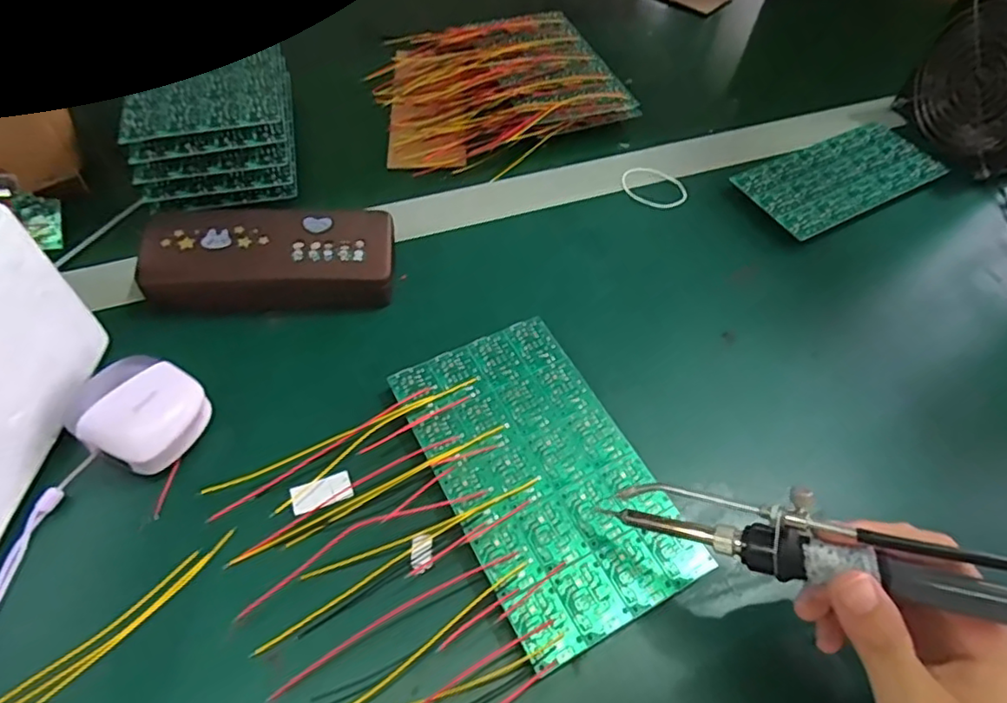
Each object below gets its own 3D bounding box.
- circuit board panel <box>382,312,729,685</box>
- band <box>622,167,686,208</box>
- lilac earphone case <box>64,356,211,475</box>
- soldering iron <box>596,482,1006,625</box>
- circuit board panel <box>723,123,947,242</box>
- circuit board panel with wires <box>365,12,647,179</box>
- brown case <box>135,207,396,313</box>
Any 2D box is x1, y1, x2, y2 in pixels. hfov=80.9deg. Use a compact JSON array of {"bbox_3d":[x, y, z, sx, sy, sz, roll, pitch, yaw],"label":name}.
[{"bbox_3d":[0.019,0.061,0.317,0.101,0.004,0.173,-23,60,-18],"label":"circuit board panel"},{"bbox_3d":[0.120,-0.130,0.470,0.053,0.008,0.039,18,56,9],"label":"band"},{"bbox_3d":[-0.192,0.031,0.312,0.053,0.034,0.055,20,56,10],"label":"lilac earphone case"},{"bbox_3d":[0.139,0.077,0.225,0.197,0.028,0.027,8,52,29],"label":"soldering iron"},{"bbox_3d":[0.268,-0.141,0.471,0.165,0.004,0.075,-25,60,-16],"label":"circuit board panel"},{"bbox_3d":[-0.009,-0.239,0.522,0.203,0.028,0.177,-12,57,-12],"label":"circuit board panel with wires"},{"bbox_3d":[-0.147,-0.060,0.380,0.150,0.035,0.058,-3,56,-6],"label":"brown case"}]

